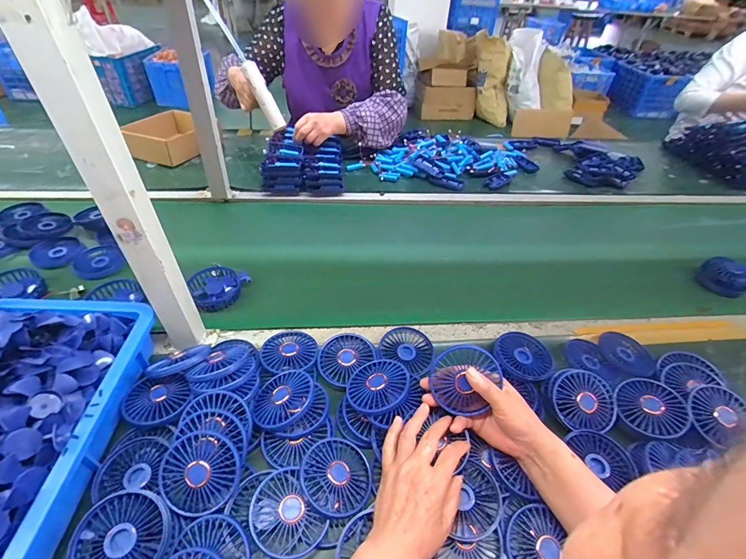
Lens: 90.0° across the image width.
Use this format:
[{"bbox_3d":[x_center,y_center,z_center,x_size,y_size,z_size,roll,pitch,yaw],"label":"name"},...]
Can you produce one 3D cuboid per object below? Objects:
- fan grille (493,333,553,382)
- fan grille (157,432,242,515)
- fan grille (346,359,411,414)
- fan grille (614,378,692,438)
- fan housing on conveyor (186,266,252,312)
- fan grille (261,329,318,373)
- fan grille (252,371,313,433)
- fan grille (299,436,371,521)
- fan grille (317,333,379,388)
[{"bbox_3d":[0.241,0.121,0.598,0.089,0.012,0.087,22,45,19],"label":"fan grille"},{"bbox_3d":[-0.200,0.222,0.432,0.088,0.013,0.082,3,71,-8],"label":"fan grille"},{"bbox_3d":[0.006,0.143,0.512,0.086,0.010,0.081,-12,37,10],"label":"fan grille"},{"bbox_3d":[0.392,0.180,0.527,0.084,0.021,0.084,-11,46,5],"label":"fan grille"},{"bbox_3d":[-0.280,0.011,0.683,0.097,0.029,0.086,-22,49,-26],"label":"fan housing on conveyor"},{"bbox_3d":[-0.130,0.111,0.584,0.084,0.020,0.081,2,42,-2],"label":"fan grille"},{"bbox_3d":[-0.120,0.160,0.507,0.080,0.015,0.085,-7,39,14],"label":"fan grille"},{"bbox_3d":[-0.043,0.239,0.453,0.085,0.023,0.085,17,43,-16],"label":"fan grille"},{"bbox_3d":[-0.044,0.118,0.577,0.076,0.016,0.086,34,50,29],"label":"fan grille"}]

